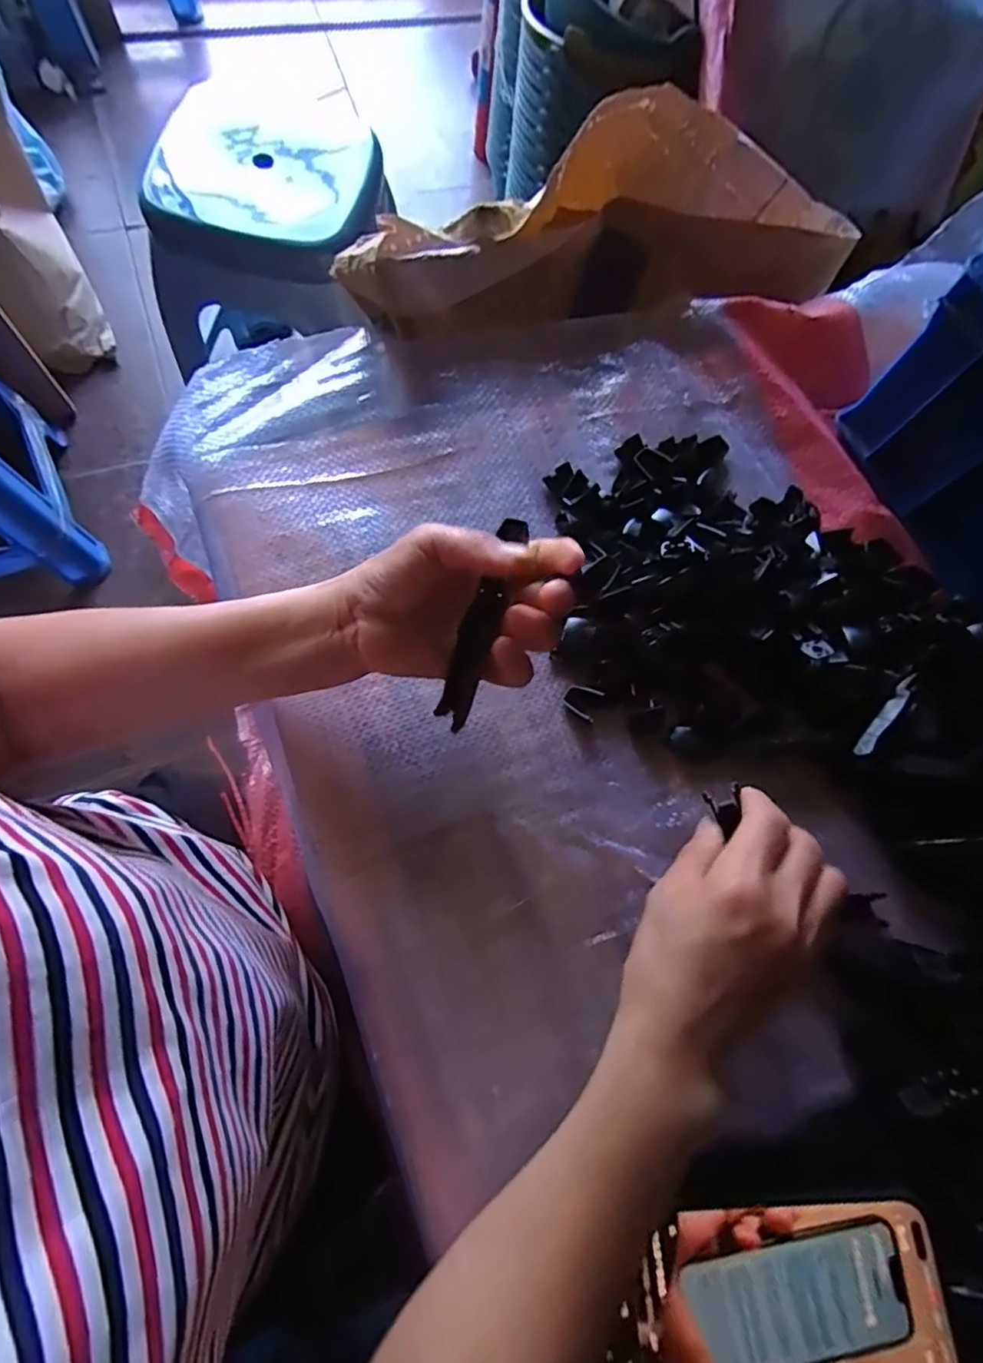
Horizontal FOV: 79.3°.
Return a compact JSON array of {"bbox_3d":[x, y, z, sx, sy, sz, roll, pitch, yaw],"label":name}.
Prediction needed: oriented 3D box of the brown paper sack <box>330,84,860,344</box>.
[{"bbox_3d":[0.078,-0.344,0.458,0.400,0.116,0.147,-17,77,-11],"label":"brown paper sack"}]

